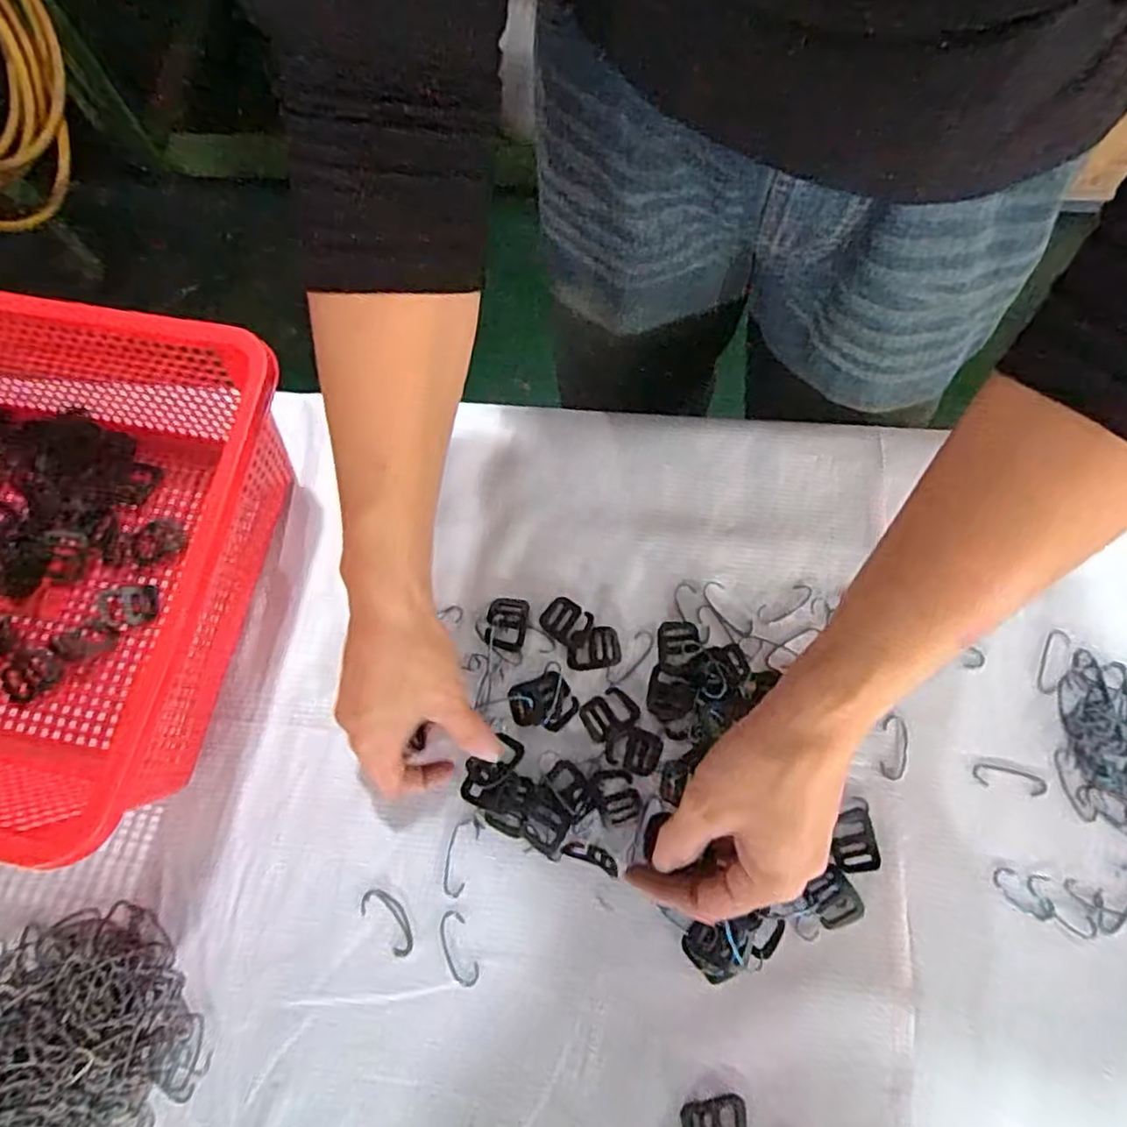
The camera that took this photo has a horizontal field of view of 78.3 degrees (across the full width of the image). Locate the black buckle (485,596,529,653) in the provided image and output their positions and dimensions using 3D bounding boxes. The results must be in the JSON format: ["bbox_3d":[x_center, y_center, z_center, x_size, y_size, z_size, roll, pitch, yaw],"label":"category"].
[{"bbox_3d":[-0.036,0.037,0.436,0.025,0.004,0.033,11,71,4],"label":"black buckle"}]

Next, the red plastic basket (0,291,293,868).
[{"bbox_3d":[-0.340,-0.020,0.390,0.334,0.137,0.282,10,71,3],"label":"red plastic basket"}]

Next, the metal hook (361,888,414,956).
[{"bbox_3d":[-0.098,0.199,0.386,0.017,0.004,0.039,-43,76,-14],"label":"metal hook"}]

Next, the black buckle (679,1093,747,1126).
[{"bbox_3d":[0.078,0.288,0.353,0.033,0.004,0.025,-10,71,-4],"label":"black buckle"}]

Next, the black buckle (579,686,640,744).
[{"bbox_3d":[0.027,0.092,0.418,0.033,0.004,0.026,-36,75,-12],"label":"black buckle"}]

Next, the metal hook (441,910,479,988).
[{"bbox_3d":[-0.058,0.212,0.381,0.016,0.004,0.039,-21,72,-7],"label":"metal hook"}]

